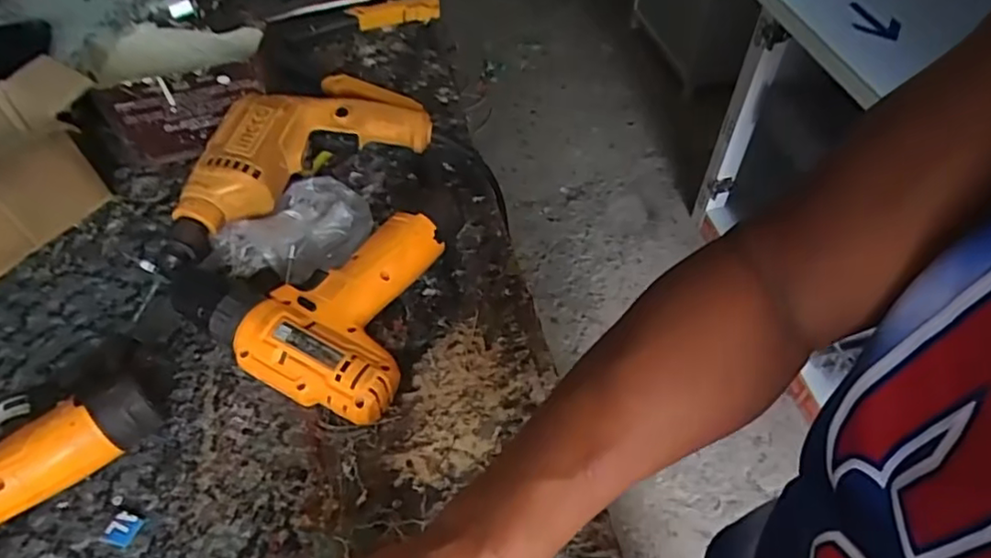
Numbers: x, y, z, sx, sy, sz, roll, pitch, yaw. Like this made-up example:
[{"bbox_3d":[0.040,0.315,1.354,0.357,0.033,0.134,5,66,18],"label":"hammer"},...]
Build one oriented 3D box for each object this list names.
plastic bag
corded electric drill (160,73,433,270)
[{"bbox_3d":[-0.172,-0.041,0.521,0.128,0.040,0.089,-30,57,-20],"label":"plastic bag"},{"bbox_3d":[-0.196,-0.119,0.564,0.257,0.074,0.145,-34,59,-22],"label":"corded electric drill"}]

